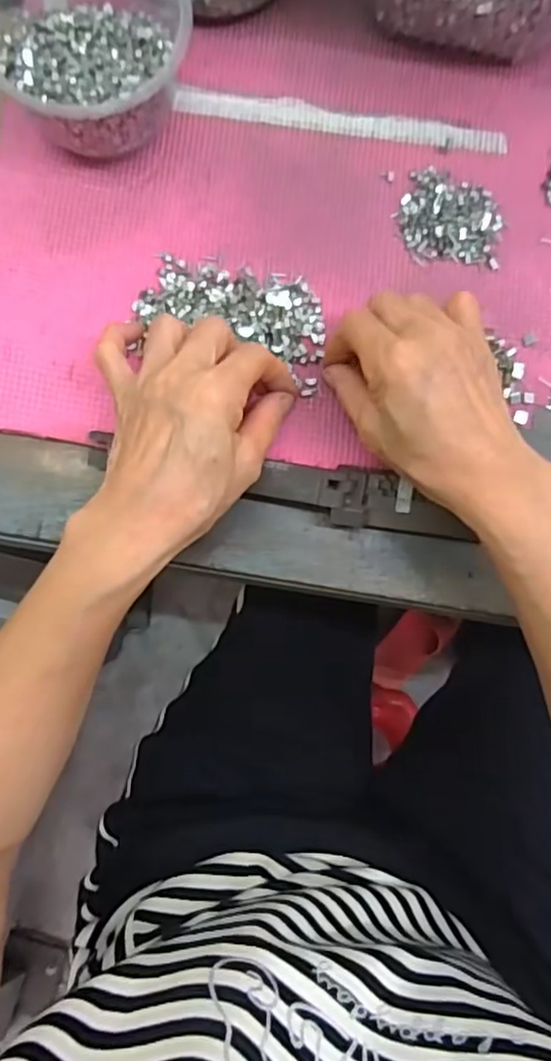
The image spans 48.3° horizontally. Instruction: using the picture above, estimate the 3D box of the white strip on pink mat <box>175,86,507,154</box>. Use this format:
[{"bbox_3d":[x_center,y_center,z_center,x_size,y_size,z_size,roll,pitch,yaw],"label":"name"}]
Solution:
[{"bbox_3d":[0.043,-0.260,0.391,0.208,0.006,0.020,7,84,0],"label":"white strip on pink mat"}]

